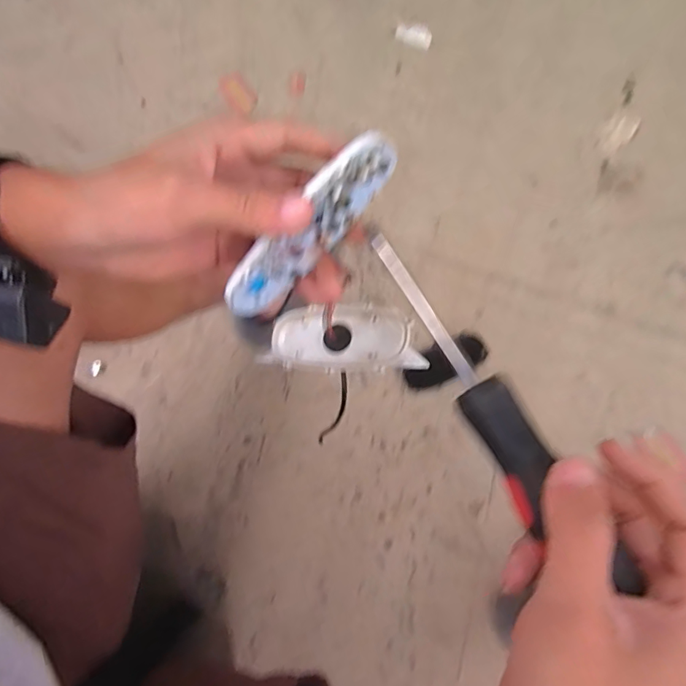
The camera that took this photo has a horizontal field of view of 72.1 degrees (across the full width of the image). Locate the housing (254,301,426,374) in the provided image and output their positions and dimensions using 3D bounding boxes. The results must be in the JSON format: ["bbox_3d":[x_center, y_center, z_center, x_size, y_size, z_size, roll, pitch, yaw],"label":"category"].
[{"bbox_3d":[-0.001,-0.004,0.388,0.142,0.010,0.056,2,73,30],"label":"housing"}]

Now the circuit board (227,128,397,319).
[{"bbox_3d":[-0.018,-0.057,0.245,0.116,0.038,0.014,-44,78,19],"label":"circuit board"}]

